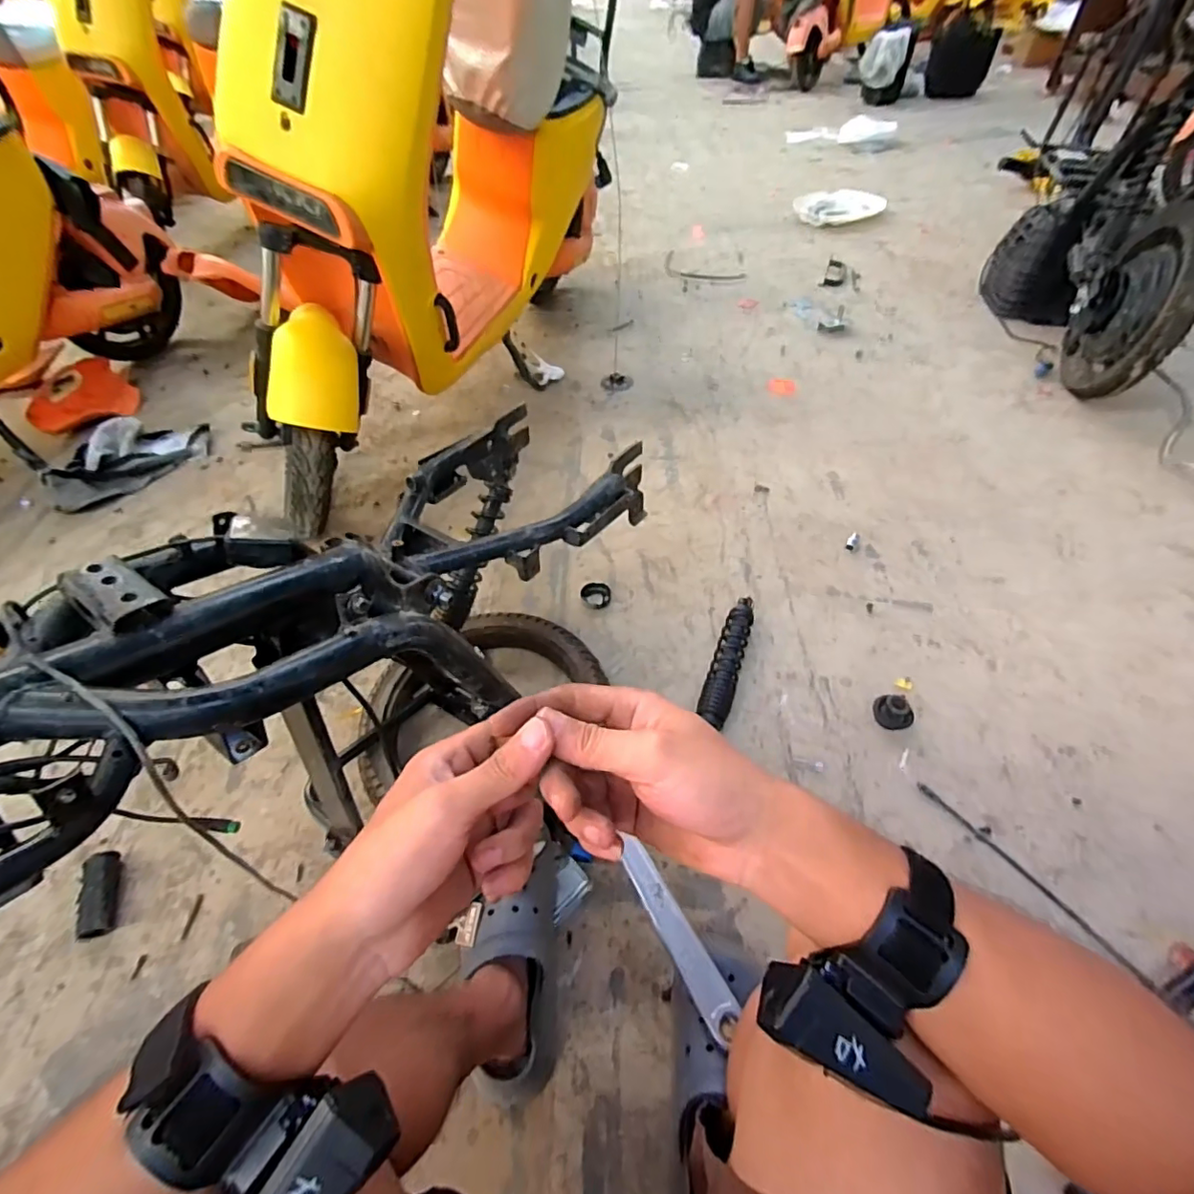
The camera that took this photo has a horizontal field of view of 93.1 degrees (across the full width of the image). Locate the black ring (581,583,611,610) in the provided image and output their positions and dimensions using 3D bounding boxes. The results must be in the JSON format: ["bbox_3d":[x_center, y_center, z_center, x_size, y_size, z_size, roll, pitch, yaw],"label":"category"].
[{"bbox_3d":[-0.002,-0.003,1.028,0.053,0.022,0.055,-1,51,1],"label":"black ring"}]

